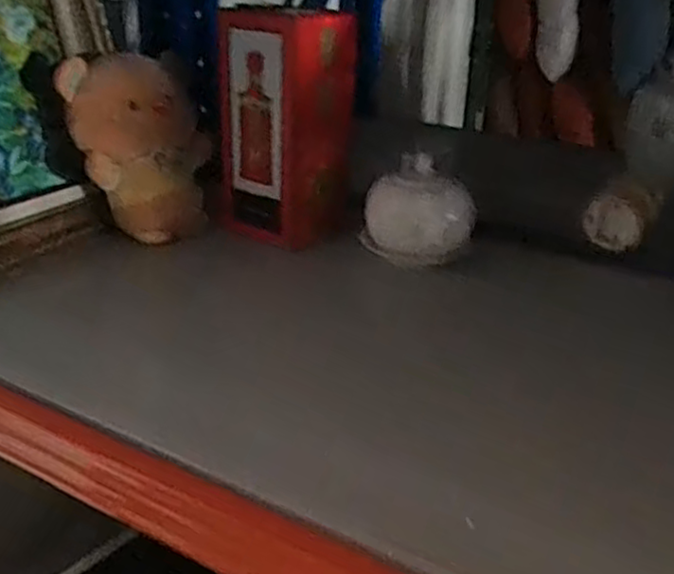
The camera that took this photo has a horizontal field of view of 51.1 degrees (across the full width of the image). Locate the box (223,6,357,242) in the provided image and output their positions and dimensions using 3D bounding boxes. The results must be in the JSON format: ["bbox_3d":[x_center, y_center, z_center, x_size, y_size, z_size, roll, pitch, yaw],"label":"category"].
[{"bbox_3d":[-0.065,-0.209,0.908,0.132,0.273,0.117,18,30,31],"label":"box"}]

